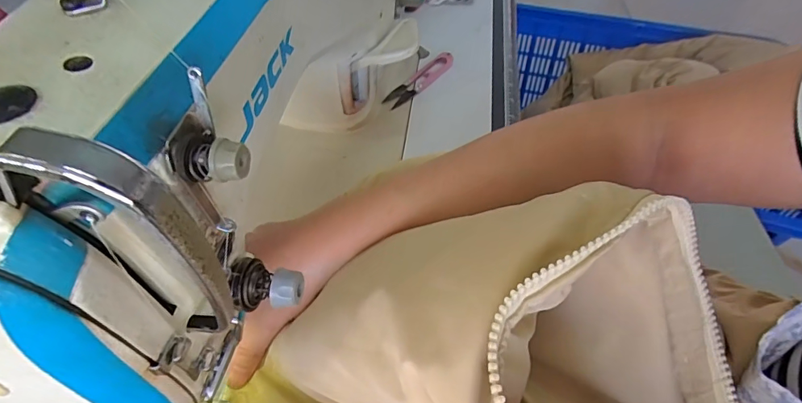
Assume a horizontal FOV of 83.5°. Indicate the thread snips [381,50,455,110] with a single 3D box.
[{"bbox_3d":[0.020,-0.134,0.491,0.021,0.017,0.098,34,60,25],"label":"thread snips"}]

